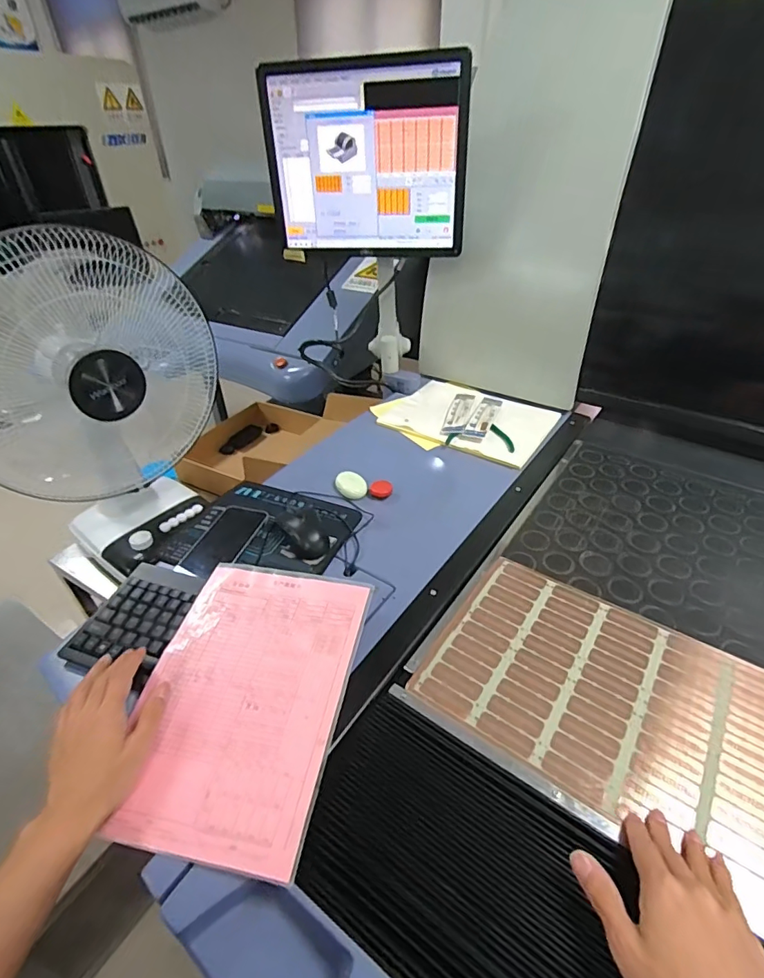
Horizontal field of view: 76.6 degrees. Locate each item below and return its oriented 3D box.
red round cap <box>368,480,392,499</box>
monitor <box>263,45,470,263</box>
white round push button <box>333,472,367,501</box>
[{"bbox_3d":[-0.002,0.000,0.861,0.039,0.013,0.039,0,37,0],"label":"red round cap"},{"bbox_3d":[-0.031,-0.602,0.901,0.367,0.299,0.037,7,37,10],"label":"monitor"},{"bbox_3d":[-0.055,-0.006,0.867,0.055,0.018,0.062,-5,37,-5],"label":"white round push button"}]

